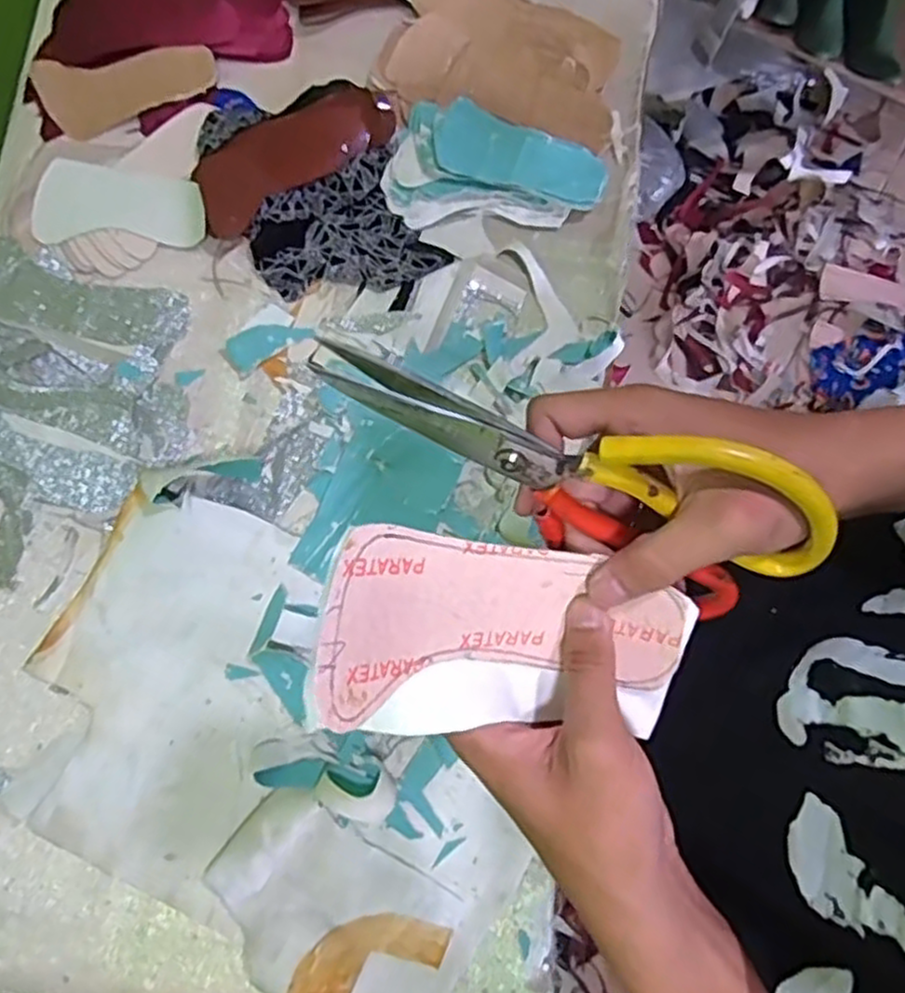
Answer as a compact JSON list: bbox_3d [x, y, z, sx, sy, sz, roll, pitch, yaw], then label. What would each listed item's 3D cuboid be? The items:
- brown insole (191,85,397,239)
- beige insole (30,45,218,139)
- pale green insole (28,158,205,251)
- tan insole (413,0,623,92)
[{"bbox_3d":[-0.151,-0.320,0.686,0.195,0.021,0.073,-37,82,-6],"label":"brown insole"},{"bbox_3d":[-0.310,-0.387,0.713,0.164,0.017,0.065,-8,117,-5],"label":"beige insole"},{"bbox_3d":[-0.305,-0.267,0.682,0.150,0.008,0.068,0,105,-6],"label":"pale green insole"},{"bbox_3d":[0.063,-0.447,0.708,0.194,0.018,0.059,27,113,-1],"label":"tan insole"}]

